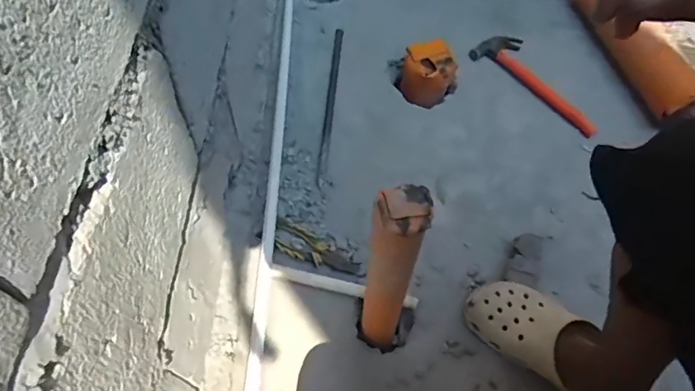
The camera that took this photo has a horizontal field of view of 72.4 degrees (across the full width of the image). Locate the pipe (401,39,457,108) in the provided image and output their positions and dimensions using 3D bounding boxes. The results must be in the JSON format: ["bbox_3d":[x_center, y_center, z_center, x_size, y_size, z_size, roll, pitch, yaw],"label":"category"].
[{"bbox_3d":[0.177,-0.268,1.027,0.123,0.082,0.102,13,57,6],"label":"pipe"}]

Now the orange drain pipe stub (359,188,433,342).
[{"bbox_3d":[0.050,0.110,0.609,0.056,0.363,0.061,8,57,3],"label":"orange drain pipe stub"}]

